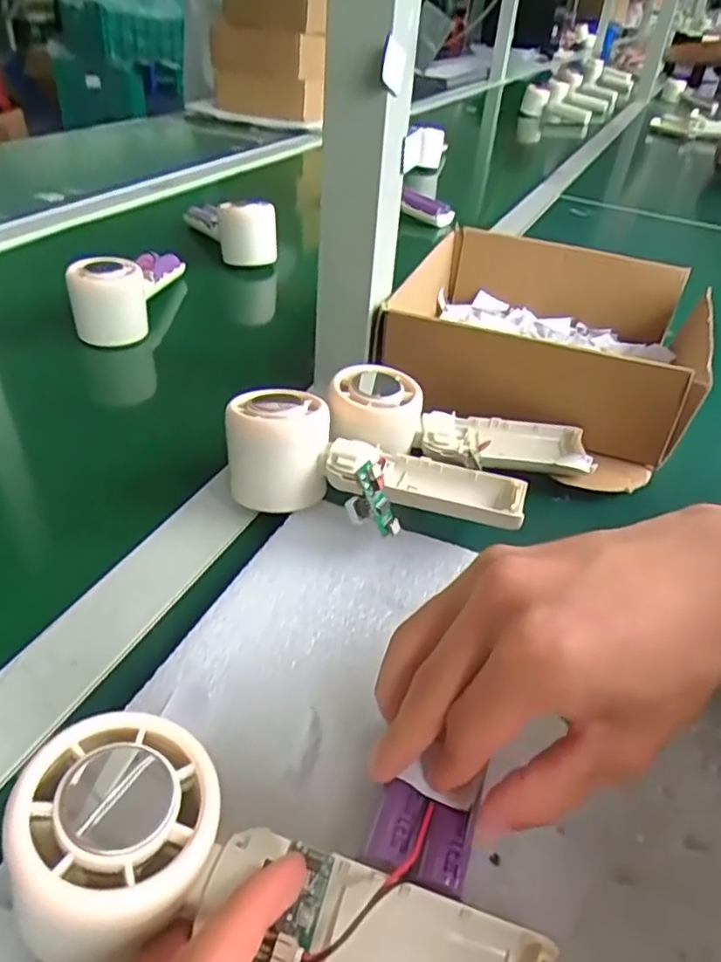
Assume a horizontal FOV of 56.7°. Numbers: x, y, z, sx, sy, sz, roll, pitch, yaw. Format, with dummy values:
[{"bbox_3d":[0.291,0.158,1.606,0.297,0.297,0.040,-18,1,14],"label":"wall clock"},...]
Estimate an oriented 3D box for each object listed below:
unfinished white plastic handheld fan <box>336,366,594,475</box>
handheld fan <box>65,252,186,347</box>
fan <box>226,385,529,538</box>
[{"bbox_3d":[0.060,-0.033,0.411,0.162,0.033,0.062,11,32,-17],"label":"unfinished white plastic handheld fan"},{"bbox_3d":[-0.198,-0.176,0.578,0.050,0.060,0.146,5,38,-1],"label":"handheld fan"},{"bbox_3d":[0.006,-0.003,0.360,0.163,0.050,0.068,14,38,11],"label":"fan"}]

